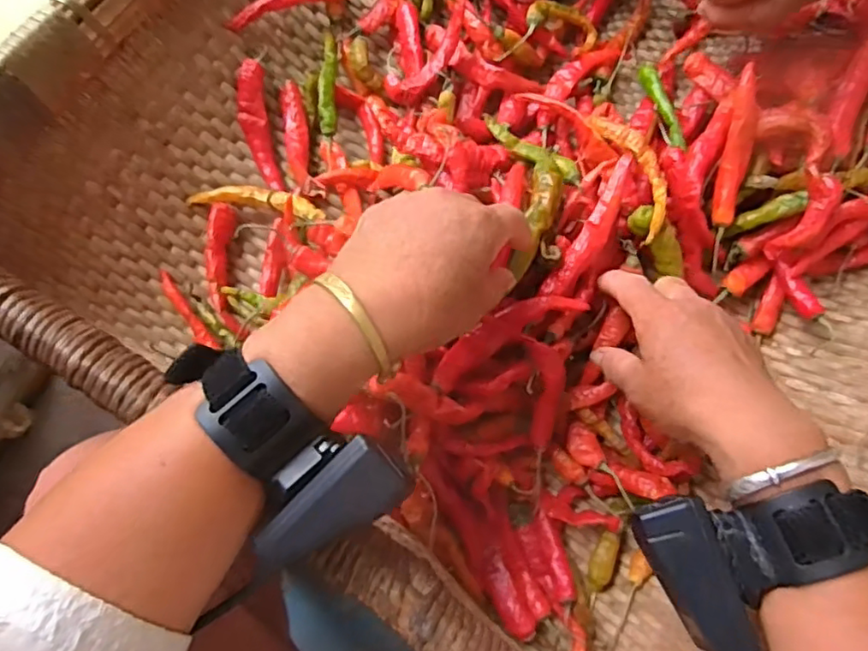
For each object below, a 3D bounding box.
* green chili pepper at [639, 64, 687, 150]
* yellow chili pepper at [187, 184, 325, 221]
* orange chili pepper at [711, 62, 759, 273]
[{"bbox_3d":[0.163,-0.155,0.426,0.014,0.015,0.073,-12,79,-1],"label":"green chili pepper"},{"bbox_3d":[-0.122,-0.088,0.423,0.096,0.025,0.022,10,80,3],"label":"yellow chili pepper"},{"bbox_3d":[0.192,-0.100,0.387,0.015,0.010,0.123,7,101,3],"label":"orange chili pepper"}]

